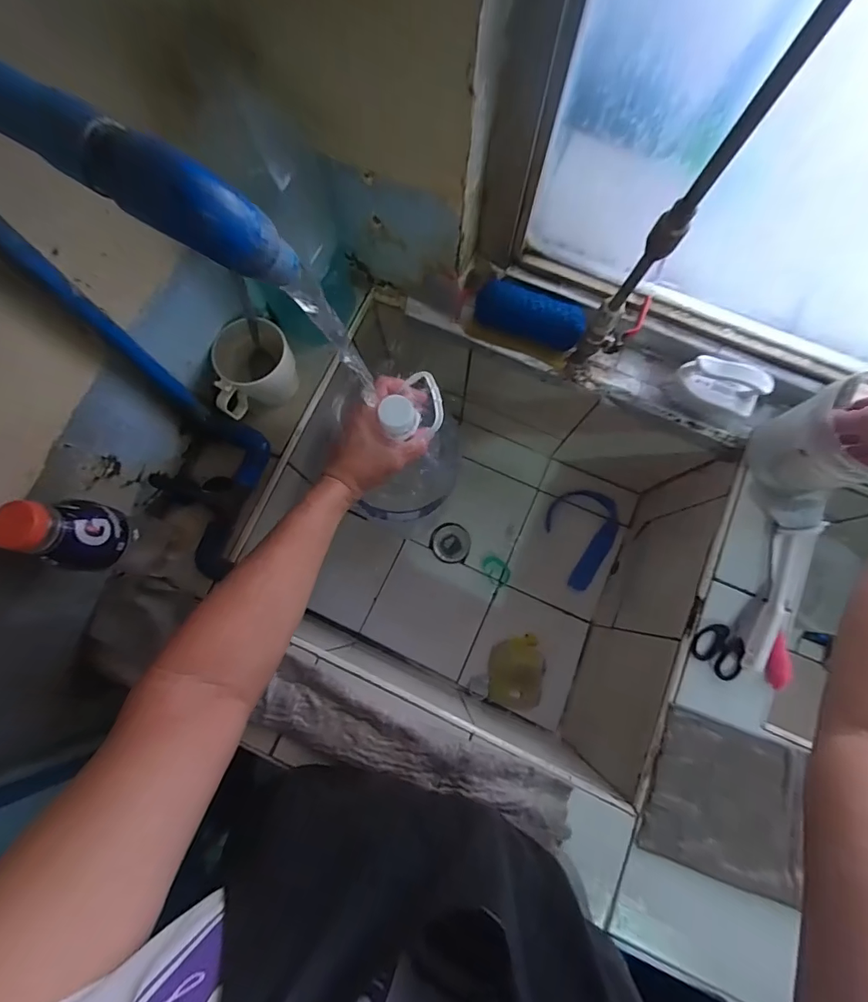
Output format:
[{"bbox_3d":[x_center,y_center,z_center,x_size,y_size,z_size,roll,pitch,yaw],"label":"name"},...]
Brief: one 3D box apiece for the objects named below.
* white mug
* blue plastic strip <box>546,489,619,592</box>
[{"bbox_3d":[-0.226,-0.163,0.546,0.108,0.082,0.078,-31,79,-6],"label":"white mug"},{"bbox_3d":[0.281,0.065,0.852,0.135,0.017,0.189,30,80,7],"label":"blue plastic strip"}]

